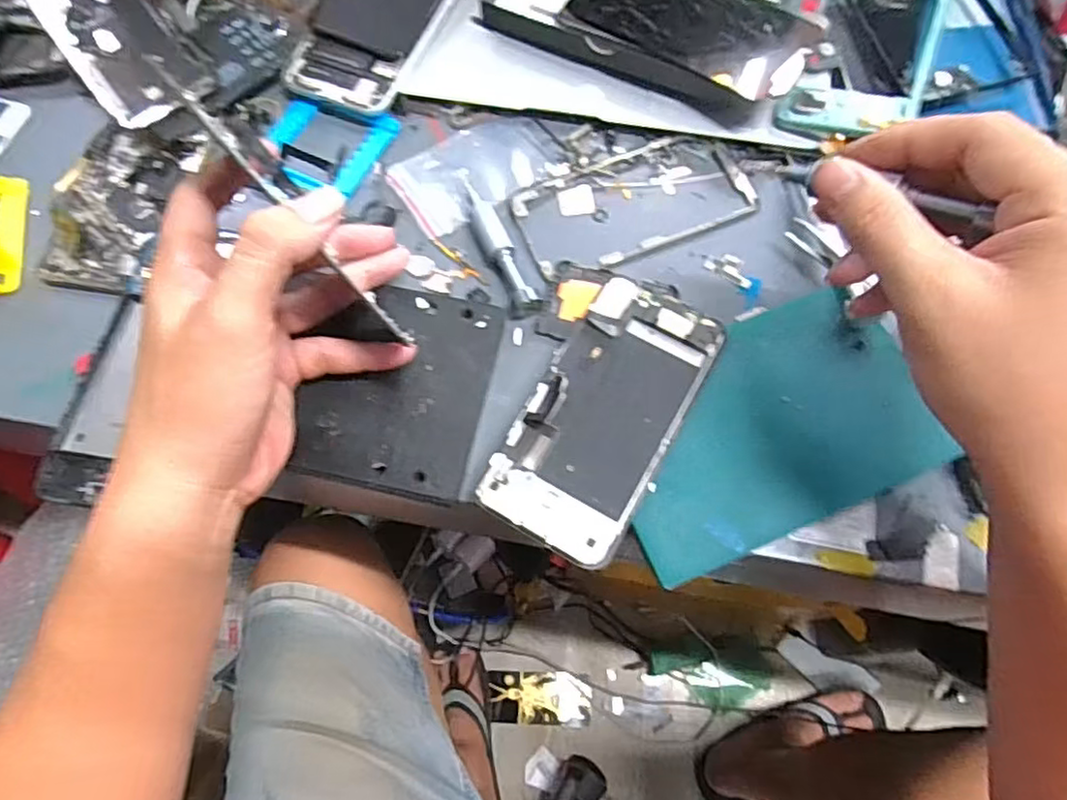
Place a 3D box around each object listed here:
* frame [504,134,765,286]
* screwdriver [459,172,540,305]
[{"bbox_3d":[0.059,-0.120,0.388,0.140,0.004,0.071,-22,69,-8],"label":"frame"},{"bbox_3d":[-0.021,-0.092,0.372,0.016,0.012,0.099,-22,69,-9],"label":"screwdriver"}]

